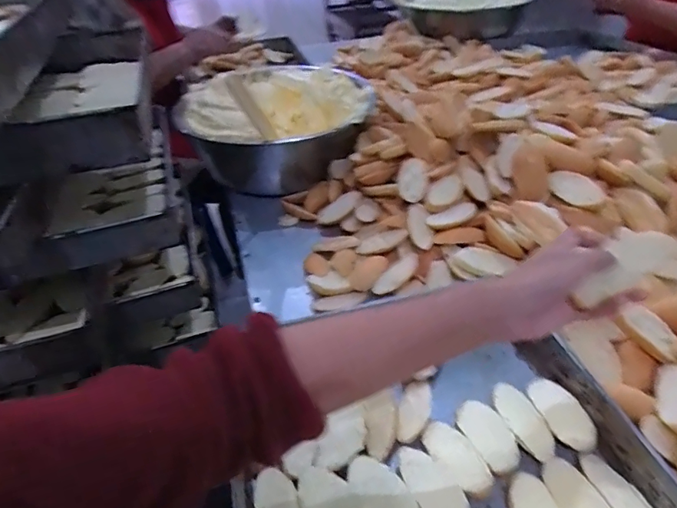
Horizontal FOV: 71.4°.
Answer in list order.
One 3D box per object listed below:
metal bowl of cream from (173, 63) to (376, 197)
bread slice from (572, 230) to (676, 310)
[{"bbox_3d":[-0.106,-0.258,0.939,0.330,0.189,0.310,-3,39,2],"label":"metal bowl of cream"},{"bbox_3d":[0.245,0.011,0.411,0.092,0.018,0.041,-39,45,1],"label":"bread slice"}]

